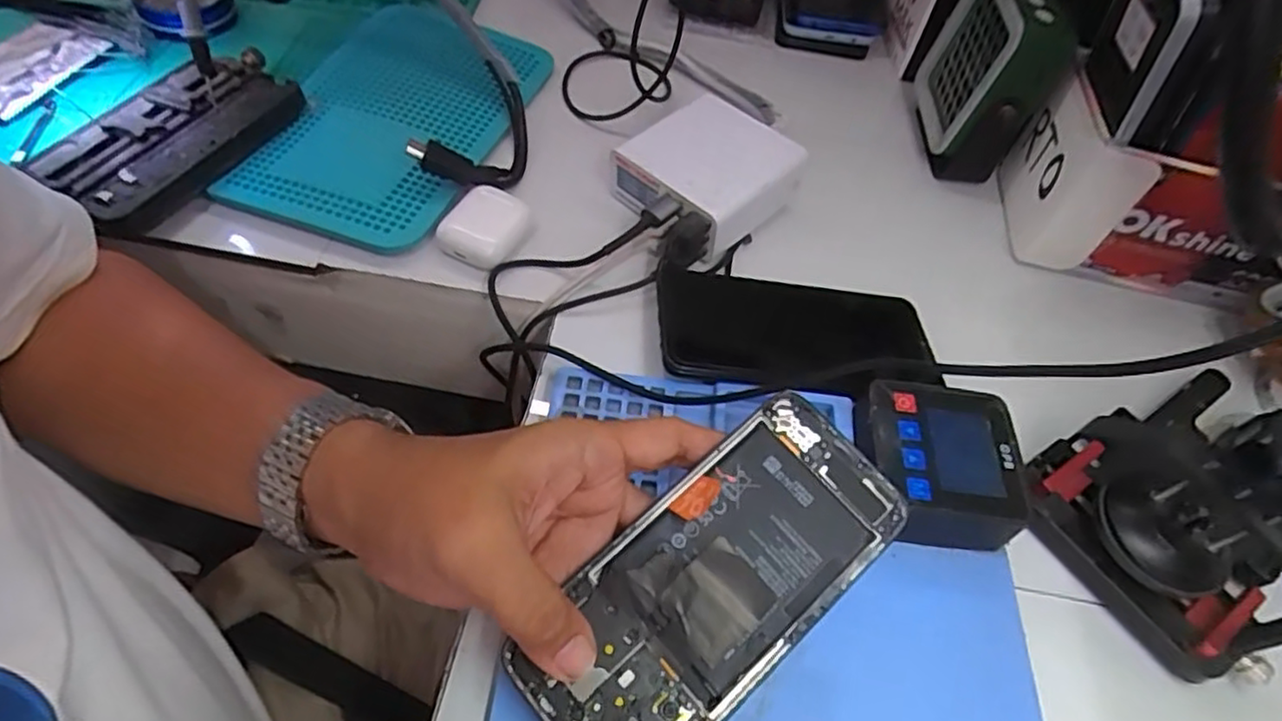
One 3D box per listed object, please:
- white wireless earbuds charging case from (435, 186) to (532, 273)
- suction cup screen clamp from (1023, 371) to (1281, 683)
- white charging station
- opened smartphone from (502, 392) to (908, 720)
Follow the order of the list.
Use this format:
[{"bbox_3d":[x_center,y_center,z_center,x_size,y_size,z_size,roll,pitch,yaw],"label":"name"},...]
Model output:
[{"bbox_3d":[-0.088,-0.077,0.397,0.048,0.023,0.048,23,55,10],"label":"white wireless earbuds charging case"},{"bbox_3d":[0.235,0.060,0.283,0.062,0.104,0.106,-27,62,-23],"label":"suction cup screen clamp"},{"bbox_3d":[0.039,-0.119,0.423,0.092,0.042,0.089,40,60,20],"label":"white charging station"},{"bbox_3d":[0.029,0.084,0.264,0.158,0.006,0.072,-40,75,-17],"label":"opened smartphone"}]

